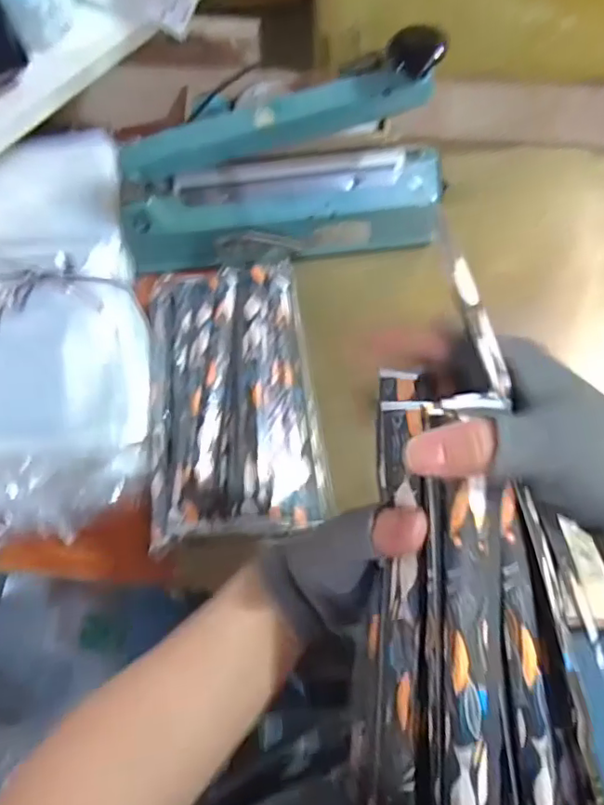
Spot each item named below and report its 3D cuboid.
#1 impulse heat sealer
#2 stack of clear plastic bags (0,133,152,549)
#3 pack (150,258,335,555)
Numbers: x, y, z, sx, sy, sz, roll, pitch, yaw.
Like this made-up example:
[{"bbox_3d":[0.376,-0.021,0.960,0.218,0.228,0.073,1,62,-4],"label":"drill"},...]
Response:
[{"bbox_3d":[-0.020,-0.205,0.496,0.289,0.181,0.069,-8,69,-2],"label":"impulse heat sealer"},{"bbox_3d":[-0.259,-0.073,0.515,0.238,0.087,0.371,-3,69,0],"label":"stack of clear plastic bags"},{"bbox_3d":[-0.062,-0.012,0.494,0.145,0.027,0.254,-6,69,-1],"label":"pack"}]

